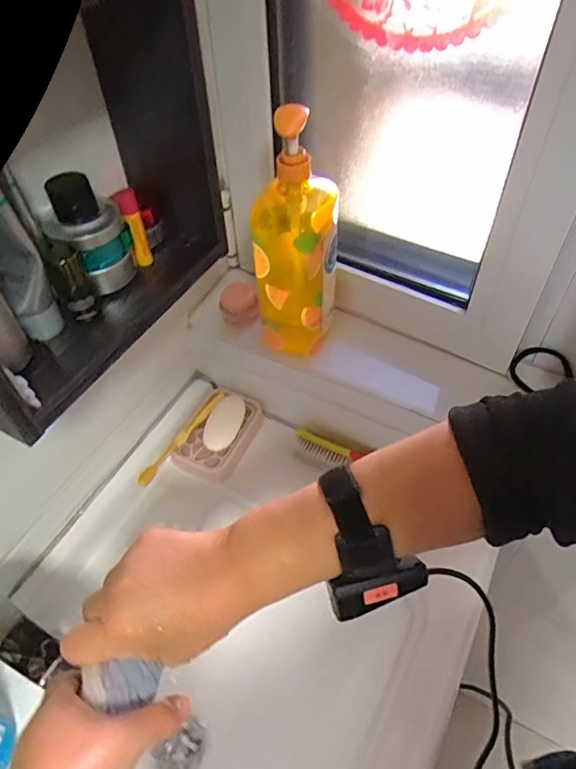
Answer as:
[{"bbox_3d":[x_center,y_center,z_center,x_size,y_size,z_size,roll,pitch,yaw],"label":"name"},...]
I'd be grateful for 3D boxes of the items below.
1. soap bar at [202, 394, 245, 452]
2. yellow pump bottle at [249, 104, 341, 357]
[{"bbox_3d":[-0.091,0.056,0.753,0.043,0.028,0.088,16,52,14],"label":"soap bar"},{"bbox_3d":[0.009,-0.163,0.598,0.094,0.278,0.090,-1,50,1],"label":"yellow pump bottle"}]

